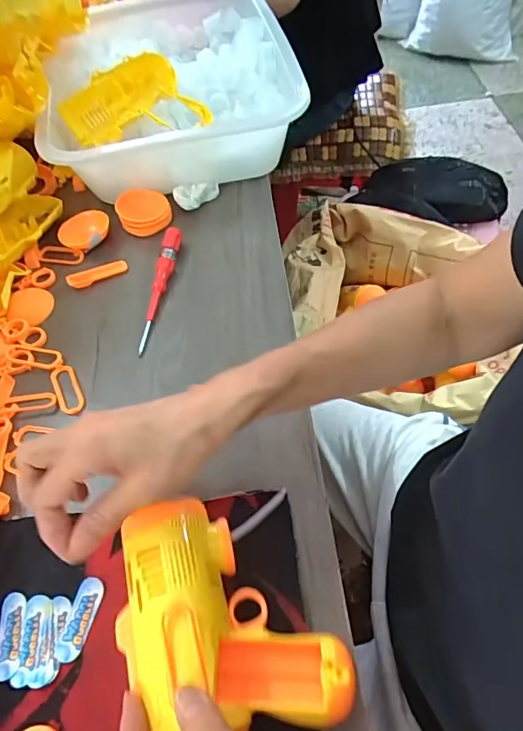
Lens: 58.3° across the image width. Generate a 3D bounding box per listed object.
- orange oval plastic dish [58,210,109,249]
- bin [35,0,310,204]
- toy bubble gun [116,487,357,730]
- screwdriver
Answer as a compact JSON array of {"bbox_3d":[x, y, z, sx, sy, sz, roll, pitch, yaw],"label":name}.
[{"bbox_3d":[-0.200,-0.153,0.530,0.057,0.022,0.054,-18,58,-6],"label":"orange oval plastic dish"},{"bbox_3d":[-0.116,-0.377,0.619,0.282,0.108,0.399,-11,58,-1],"label":"bin"},{"bbox_3d":[-0.023,0.147,0.284,0.119,0.042,0.138,-17,58,-8],"label":"toy bubble gun"},{"bbox_3d":[-0.105,-0.083,0.483,0.016,0.020,0.157,4,59,8],"label":"screwdriver"}]

